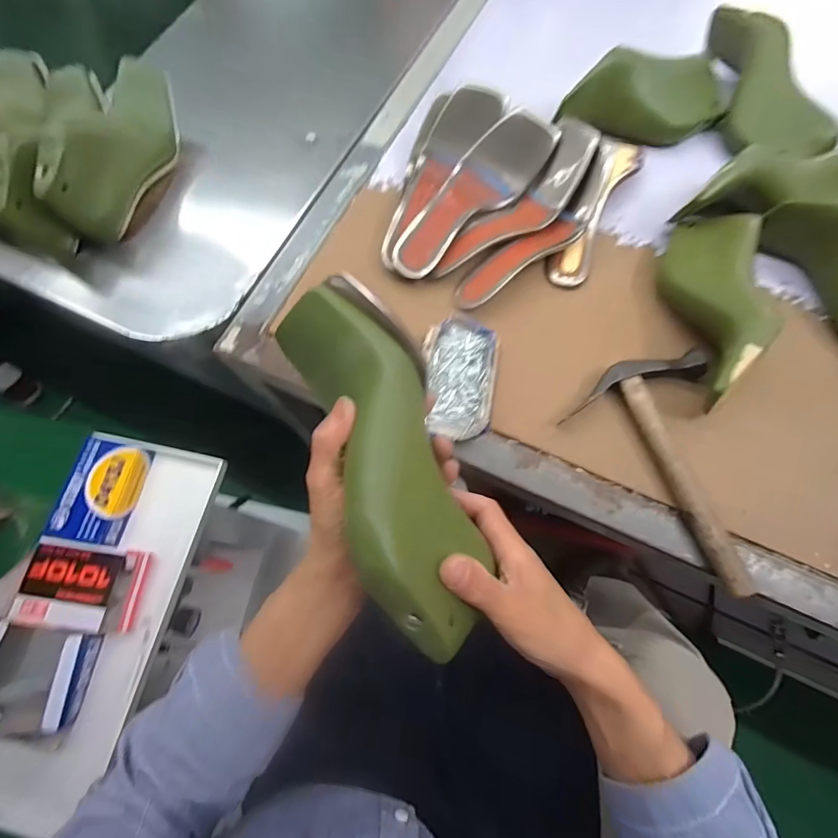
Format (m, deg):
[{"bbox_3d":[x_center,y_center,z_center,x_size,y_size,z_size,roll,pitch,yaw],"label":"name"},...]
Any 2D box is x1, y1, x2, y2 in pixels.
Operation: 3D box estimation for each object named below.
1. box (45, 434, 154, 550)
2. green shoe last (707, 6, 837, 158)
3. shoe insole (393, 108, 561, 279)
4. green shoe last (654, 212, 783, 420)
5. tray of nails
[{"bbox_3d":[-0.380,0.087,0.515,0.071,0.035,0.115,9,71,5],"label":"box"},{"bbox_3d":[0.415,-0.411,0.529,0.072,0.072,0.229,-17,71,-4],"label":"green shoe last"},{"bbox_3d":[0.054,-0.261,0.499,0.236,0.067,0.078,-42,74,-12],"label":"shoe insole"},{"bbox_3d":[0.294,-0.117,0.433,0.080,0.076,0.231,13,71,6],"label":"green shoe last"},{"bbox_3d":[0.043,-0.045,0.443,0.071,0.025,0.136,4,71,3],"label":"tray of nails"}]

